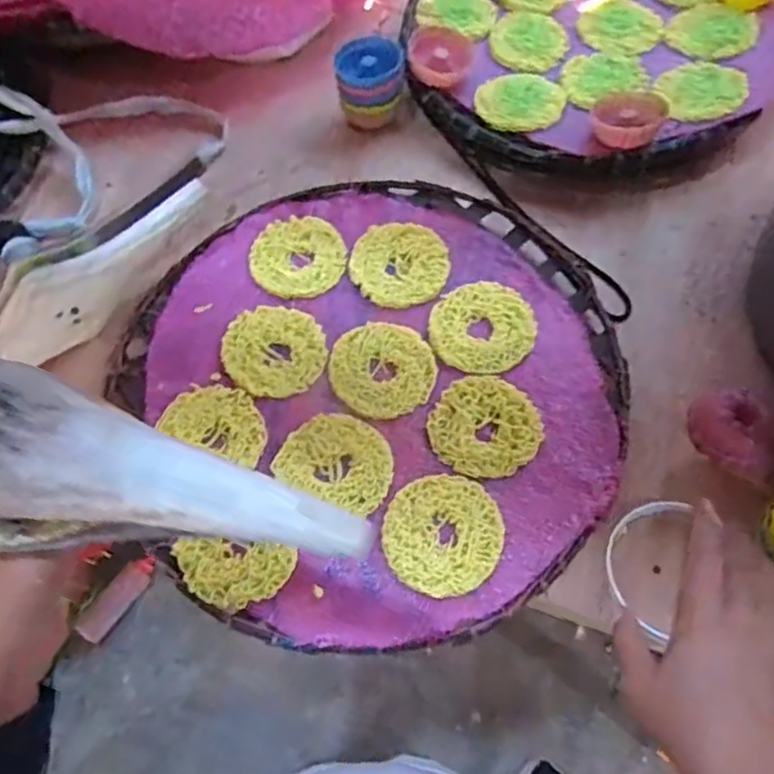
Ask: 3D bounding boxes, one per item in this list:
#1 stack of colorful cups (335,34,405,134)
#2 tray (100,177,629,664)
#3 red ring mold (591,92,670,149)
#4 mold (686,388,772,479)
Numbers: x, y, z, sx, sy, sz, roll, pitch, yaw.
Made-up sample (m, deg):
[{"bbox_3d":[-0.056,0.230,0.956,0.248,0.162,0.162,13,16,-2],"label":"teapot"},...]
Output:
[{"bbox_3d":[-0.015,-0.280,0.600,0.063,0.063,0.056,-6,61,0],"label":"stack of colorful cups"},{"bbox_3d":[-0.004,-0.007,0.487,0.343,0.022,0.376,-1,61,3],"label":"tray"},{"bbox_3d":[0.206,-0.230,0.553,0.056,0.018,0.061,-1,61,3],"label":"red ring mold"},{"bbox_3d":[0.247,0.031,0.457,0.053,0.031,0.056,12,63,10],"label":"mold"}]

